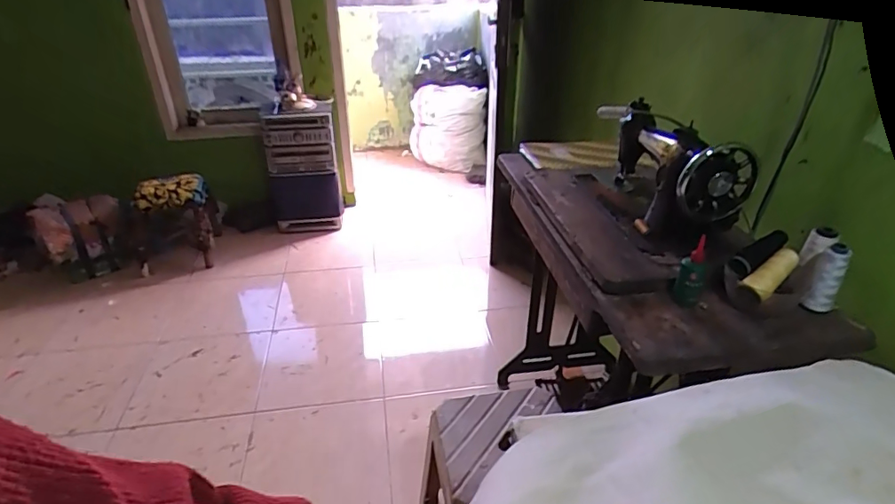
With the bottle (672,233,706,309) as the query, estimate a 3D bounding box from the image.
[{"bbox_3d":[0.391,0.031,0.812,0.044,0.101,0.041,17,35,27],"label":"bottle"}]

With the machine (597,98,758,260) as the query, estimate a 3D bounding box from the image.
[{"bbox_3d":[0.418,-0.159,0.993,0.131,0.204,0.338,-6,31,-9],"label":"machine"}]

